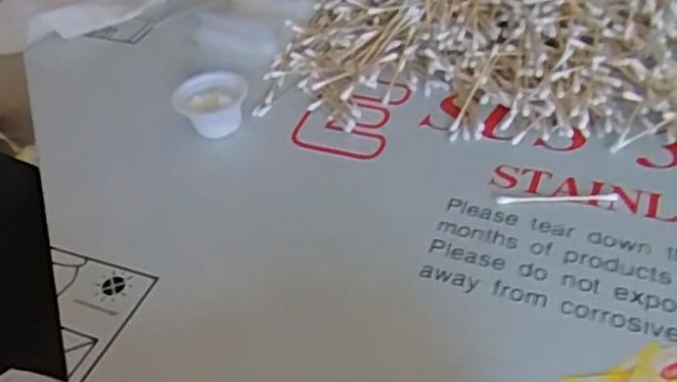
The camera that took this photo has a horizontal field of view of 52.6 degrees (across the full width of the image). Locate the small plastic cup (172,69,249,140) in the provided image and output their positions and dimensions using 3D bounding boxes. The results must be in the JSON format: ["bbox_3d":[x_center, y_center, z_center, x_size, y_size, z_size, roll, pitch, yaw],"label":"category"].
[{"bbox_3d":[-0.094,-0.066,0.513,0.052,0.027,0.049,-8,43,-3],"label":"small plastic cup"}]

